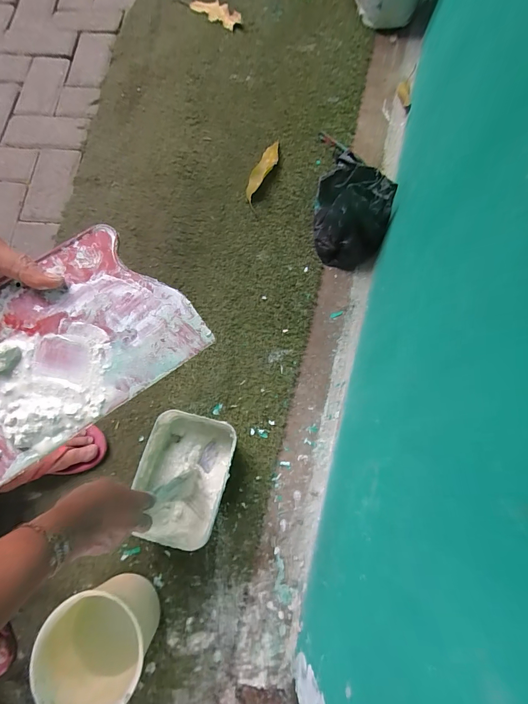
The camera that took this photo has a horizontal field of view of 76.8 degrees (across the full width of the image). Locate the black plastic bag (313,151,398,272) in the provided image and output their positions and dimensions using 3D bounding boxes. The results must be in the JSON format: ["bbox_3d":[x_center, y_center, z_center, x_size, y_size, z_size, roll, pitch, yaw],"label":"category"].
[{"bbox_3d":[0.179,-0.282,0.677,0.148,0.135,0.170,16,75,3],"label":"black plastic bag"}]

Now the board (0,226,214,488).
[{"bbox_3d":[-0.170,-0.006,0.273,0.209,0.018,0.140,-35,80,-9],"label":"board"}]

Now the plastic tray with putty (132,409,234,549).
[{"bbox_3d":[-0.132,0.207,0.564,0.138,0.086,0.190,16,75,3],"label":"plastic tray with putty"}]

